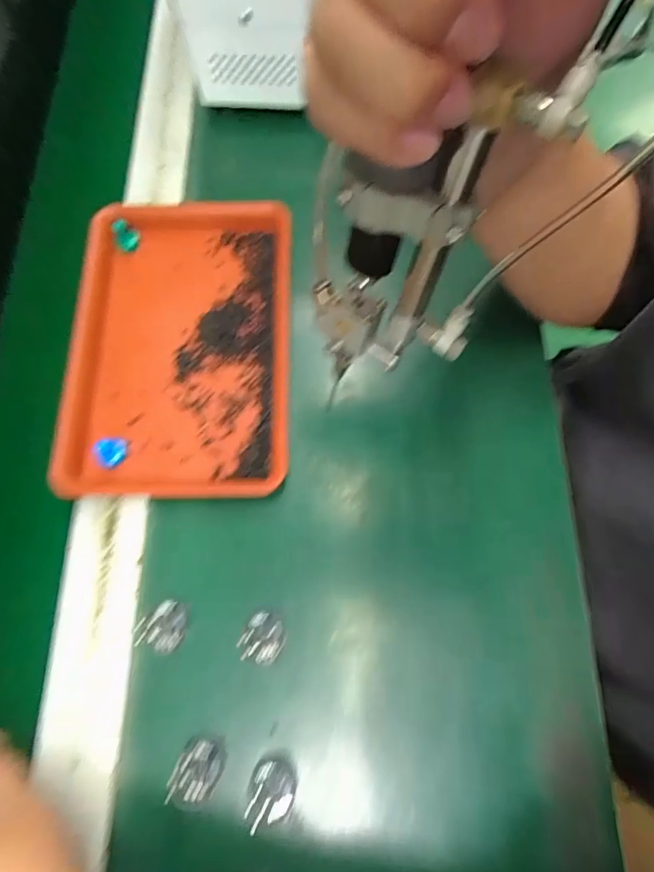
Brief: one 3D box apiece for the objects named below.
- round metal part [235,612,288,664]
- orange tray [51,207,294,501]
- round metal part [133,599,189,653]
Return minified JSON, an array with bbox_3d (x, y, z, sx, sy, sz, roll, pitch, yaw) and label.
[{"bbox_3d":[-0.040,0.126,0.288,0.026,0.008,0.029,22,75,7],"label":"round metal part"},{"bbox_3d":[-0.112,-0.070,0.345,0.166,0.022,0.230,-1,73,0],"label":"orange tray"},{"bbox_3d":[-0.104,0.120,0.292,0.028,0.008,0.030,0,73,1],"label":"round metal part"}]

